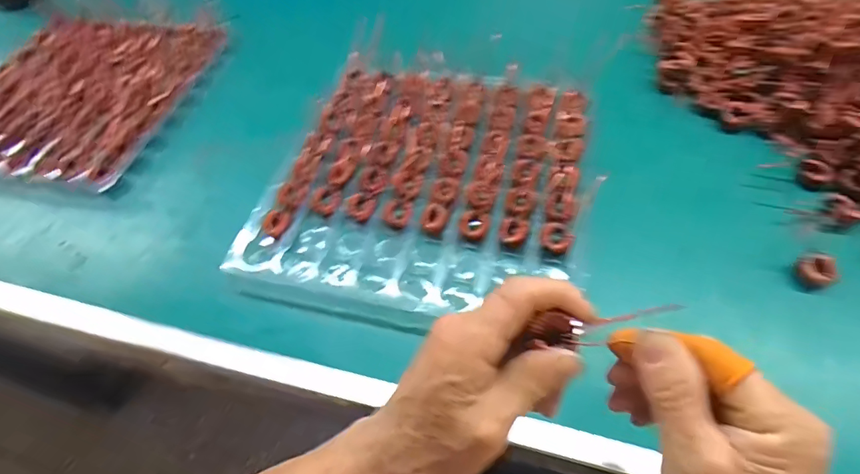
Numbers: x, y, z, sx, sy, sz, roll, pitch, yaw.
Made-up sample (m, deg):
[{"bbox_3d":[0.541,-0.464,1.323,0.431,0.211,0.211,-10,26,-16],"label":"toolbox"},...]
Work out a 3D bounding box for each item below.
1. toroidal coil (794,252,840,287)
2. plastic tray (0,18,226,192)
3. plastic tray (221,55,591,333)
[{"bbox_3d":[0.295,0.025,0.353,0.026,0.014,0.026,-2,55,2],"label":"toroidal coil"},{"bbox_3d":[-0.416,-0.165,0.541,0.279,0.030,0.245,6,56,7],"label":"plastic tray"},{"bbox_3d":[0.001,-0.052,0.425,0.268,0.030,0.284,13,57,12],"label":"plastic tray"}]

